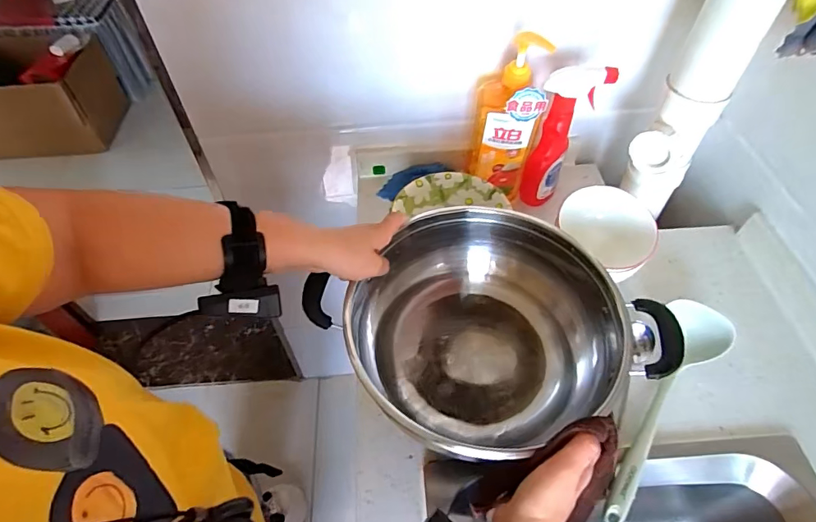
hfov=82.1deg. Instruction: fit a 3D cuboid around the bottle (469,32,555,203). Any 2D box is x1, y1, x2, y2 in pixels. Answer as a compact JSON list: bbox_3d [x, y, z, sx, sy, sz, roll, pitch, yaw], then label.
[{"bbox_3d":[0.144,-0.211,0.689,0.097,0.233,0.080,9,53,8],"label":"bottle"}]

